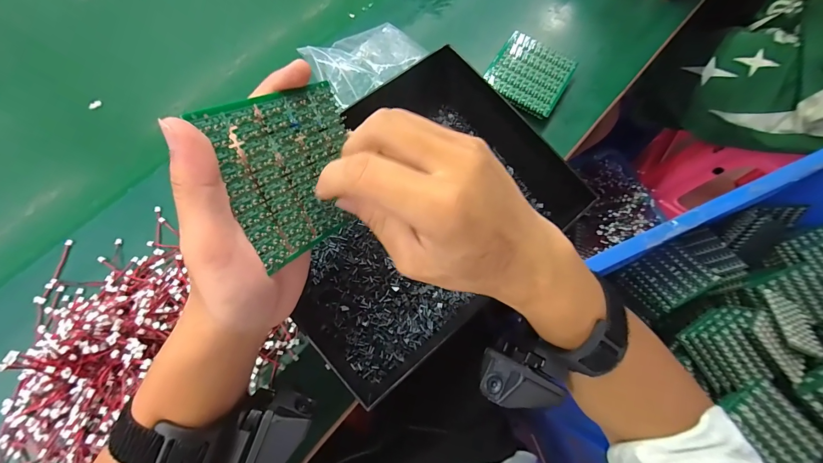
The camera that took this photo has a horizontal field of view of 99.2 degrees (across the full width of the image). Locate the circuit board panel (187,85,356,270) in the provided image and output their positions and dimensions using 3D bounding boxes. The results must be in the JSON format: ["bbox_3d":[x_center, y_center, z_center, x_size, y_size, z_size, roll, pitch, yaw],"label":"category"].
[{"bbox_3d":[-0.062,-0.034,0.196,0.086,0.004,0.082,-40,118,-44],"label":"circuit board panel"}]

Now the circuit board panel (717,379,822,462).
[{"bbox_3d":[0.395,0.213,0.379,0.081,0.011,0.080,-13,52,-18],"label":"circuit board panel"}]

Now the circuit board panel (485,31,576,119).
[{"bbox_3d":[0.135,-0.181,0.396,0.083,0.007,0.095,30,73,8],"label":"circuit board panel"}]

